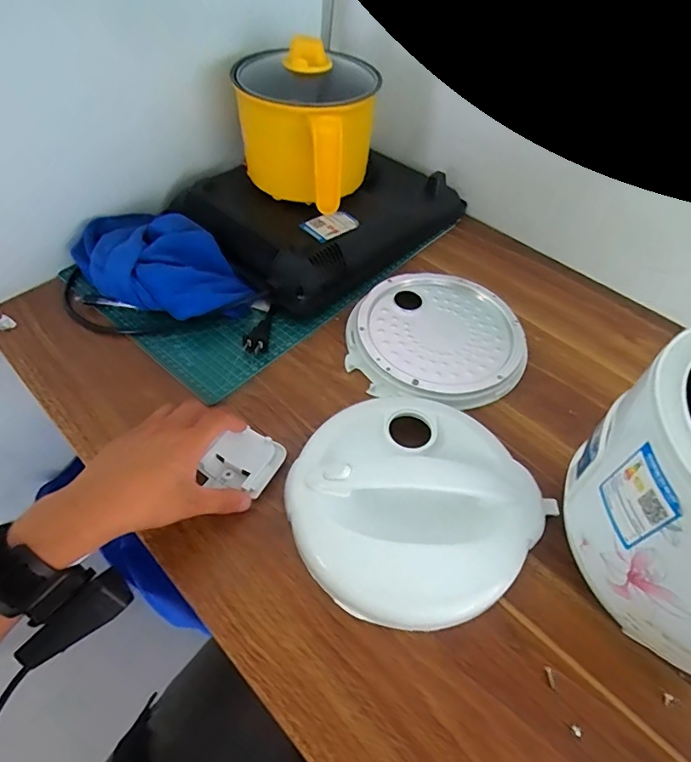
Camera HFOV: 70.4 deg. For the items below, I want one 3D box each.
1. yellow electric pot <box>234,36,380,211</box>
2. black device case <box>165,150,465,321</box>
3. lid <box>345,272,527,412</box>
[{"bbox_3d":[-0.048,-0.303,0.603,0.157,0.161,0.195,-1,52,-6],"label":"yellow electric pot"},{"bbox_3d":[-0.032,-0.240,0.667,0.257,0.071,0.330,35,58,24],"label":"black device case"},{"bbox_3d":[0.102,-0.052,0.548,0.189,0.025,0.178,1,51,-1],"label":"lid"}]

